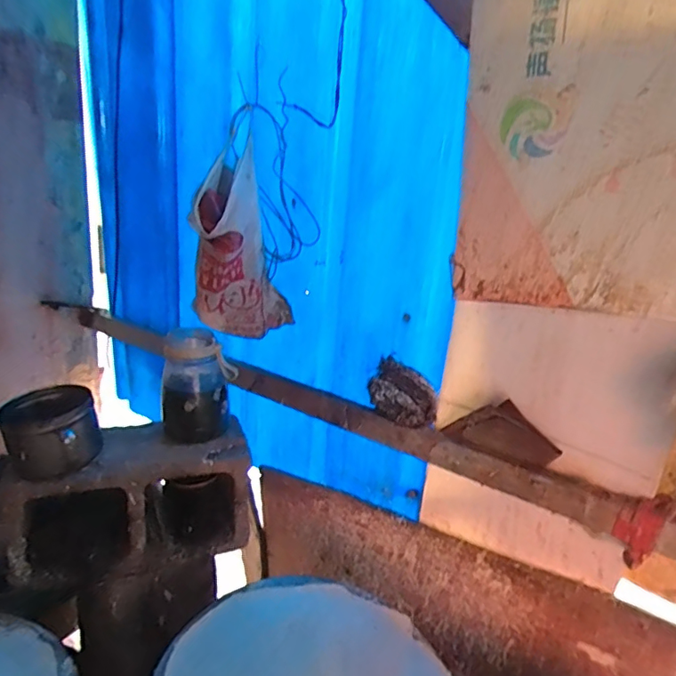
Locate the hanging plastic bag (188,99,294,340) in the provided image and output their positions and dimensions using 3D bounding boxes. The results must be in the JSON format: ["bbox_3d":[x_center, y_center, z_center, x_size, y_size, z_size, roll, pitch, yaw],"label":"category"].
[{"bbox_3d":[-0.158,-0.156,0.856,0.165,0.338,0.216,2,18,-9],"label":"hanging plastic bag"}]

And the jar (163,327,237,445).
[{"bbox_3d":[-0.253,0.083,0.893,0.106,0.172,0.106,4,17,-1],"label":"jar"}]

